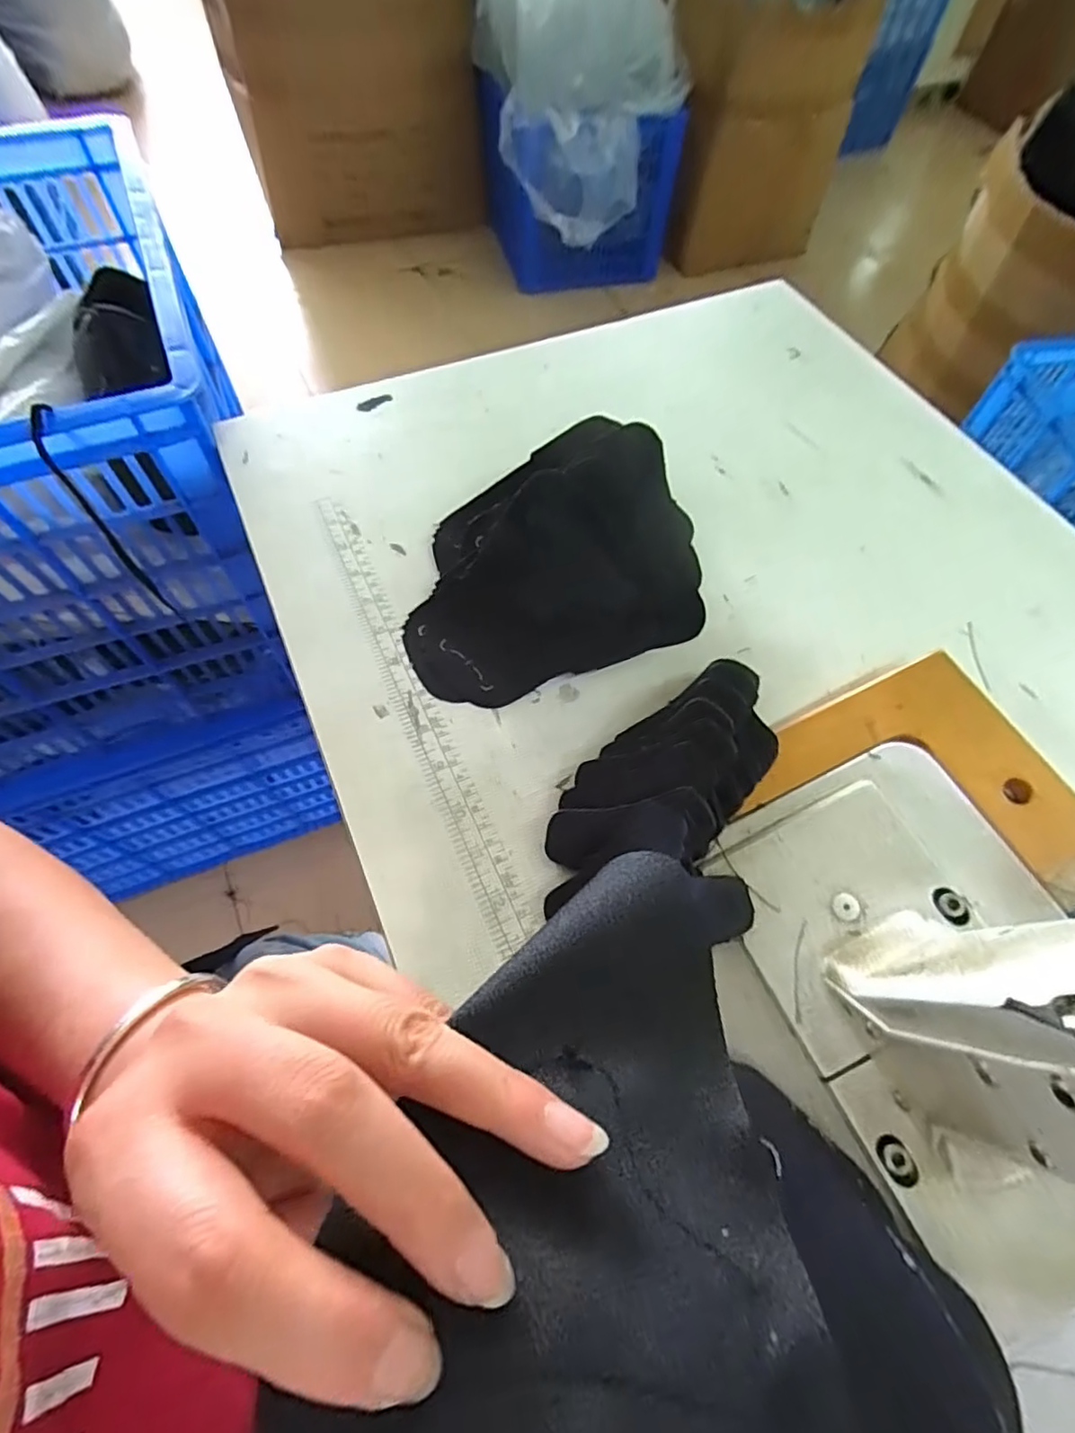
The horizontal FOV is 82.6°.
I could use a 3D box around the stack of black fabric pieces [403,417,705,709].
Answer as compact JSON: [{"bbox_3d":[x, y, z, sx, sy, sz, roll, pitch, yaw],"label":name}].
[{"bbox_3d":[0.004,-0.100,0.381,0.185,0.065,0.145,-18,64,-11],"label":"stack of black fabric pieces"}]

